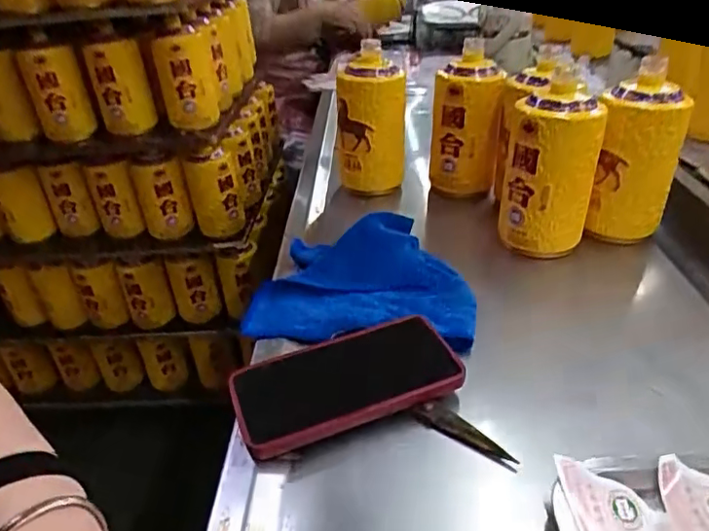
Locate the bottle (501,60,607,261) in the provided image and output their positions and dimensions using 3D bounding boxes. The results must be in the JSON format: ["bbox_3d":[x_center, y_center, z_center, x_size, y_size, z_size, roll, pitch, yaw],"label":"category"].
[{"bbox_3d":[0.204,-0.099,0.586,0.093,0.171,0.091,4,34,16],"label":"bottle"}]

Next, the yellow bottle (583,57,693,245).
[{"bbox_3d":[0.305,-0.116,0.604,0.085,0.176,0.076,4,34,16],"label":"yellow bottle"}]

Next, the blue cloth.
[{"bbox_3d":[0.010,0.012,0.537,0.203,0.038,0.173,-1,32,8],"label":"blue cloth"}]

